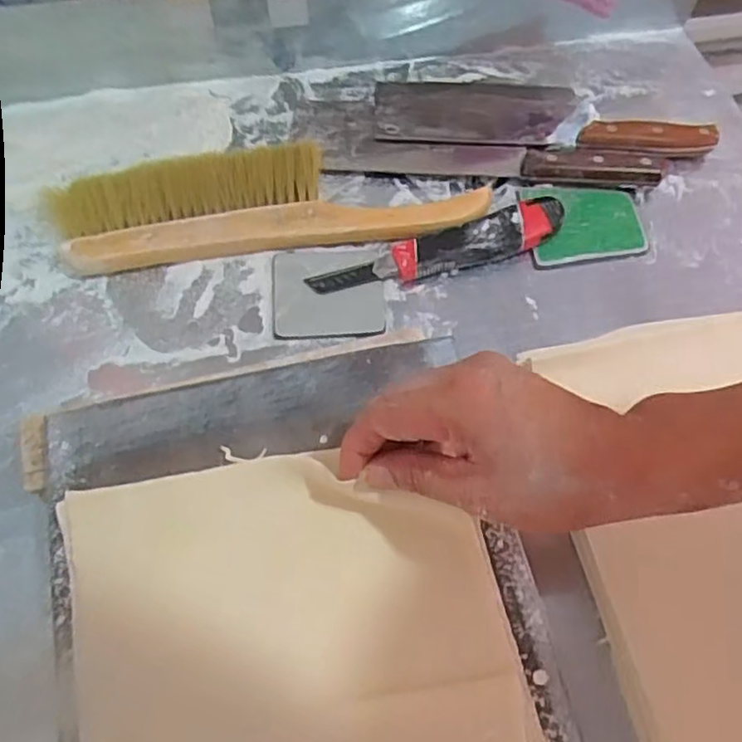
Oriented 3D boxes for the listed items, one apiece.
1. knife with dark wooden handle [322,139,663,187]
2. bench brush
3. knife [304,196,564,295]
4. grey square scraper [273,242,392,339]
[{"bbox_3d":[0.104,-0.181,0.567,0.284,0.018,0.036,4,64,-2],"label":"knife with dark wooden handle"},{"bbox_3d":[-0.082,-0.144,0.532,0.333,0.025,0.106,-8,65,-7],"label":"bench brush"},{"bbox_3d":[0.055,-0.097,0.516,0.206,0.024,0.036,-16,66,-11],"label":"knife"},{"bbox_3d":[-0.031,-0.062,0.507,0.087,0.005,0.081,-3,64,-5],"label":"grey square scraper"}]

